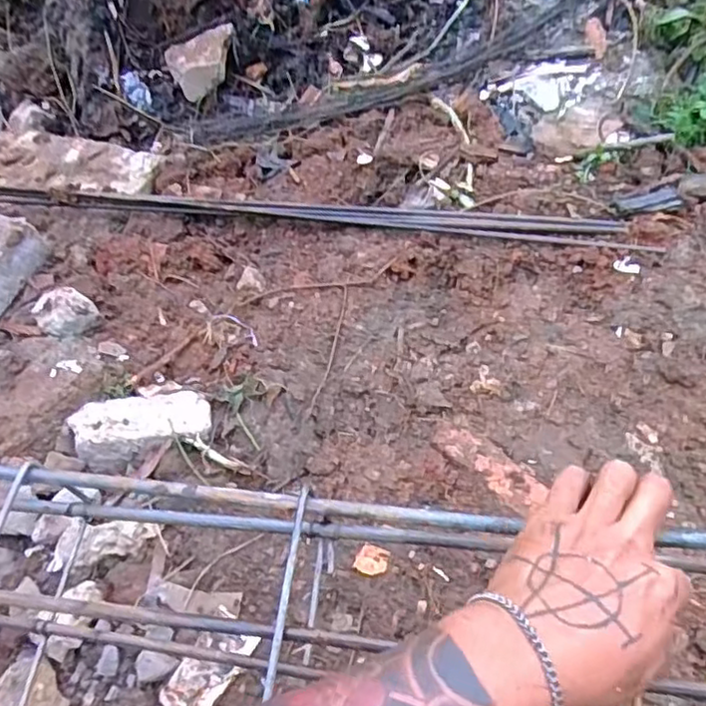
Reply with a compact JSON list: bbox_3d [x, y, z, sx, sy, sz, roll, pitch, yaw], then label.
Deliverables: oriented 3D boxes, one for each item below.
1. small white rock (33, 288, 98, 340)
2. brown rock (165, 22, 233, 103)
[{"bbox_3d":[-0.400,-0.057,0.884,0.071,0.037,0.071,-4,54,6],"label":"small white rock"},{"bbox_3d":[-0.276,-0.534,1.189,0.134,0.083,0.069,-16,54,-7],"label":"brown rock"}]

